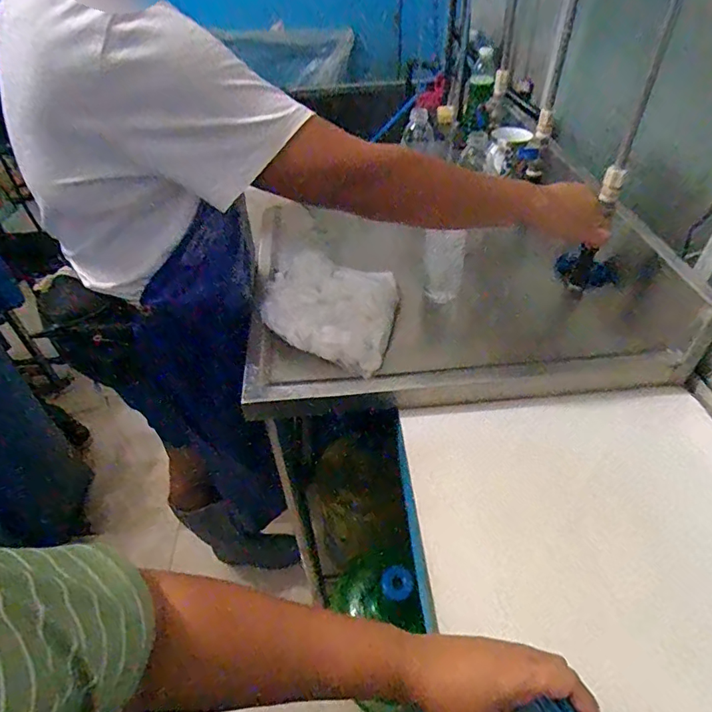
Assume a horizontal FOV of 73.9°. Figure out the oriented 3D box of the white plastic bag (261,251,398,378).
[{"bbox_3d":[-0.044,-0.077,0.720,0.205,0.073,0.185,11,46,14],"label":"white plastic bag"}]

